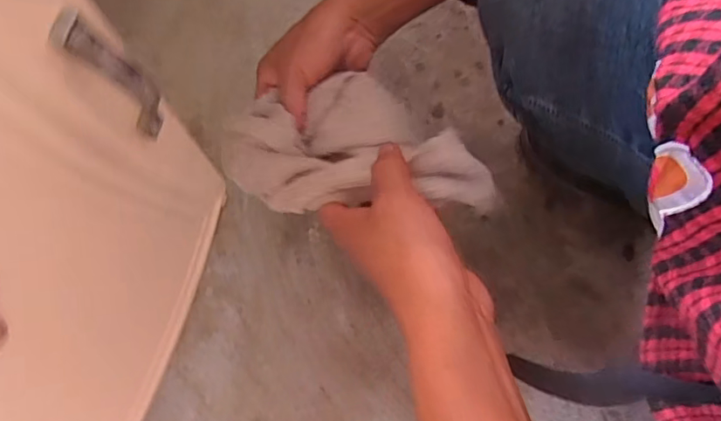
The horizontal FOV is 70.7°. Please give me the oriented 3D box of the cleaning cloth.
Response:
[{"bbox_3d":[-0.005,-0.049,0.340,0.177,0.064,0.099,-1,73,1],"label":"cleaning cloth"}]

